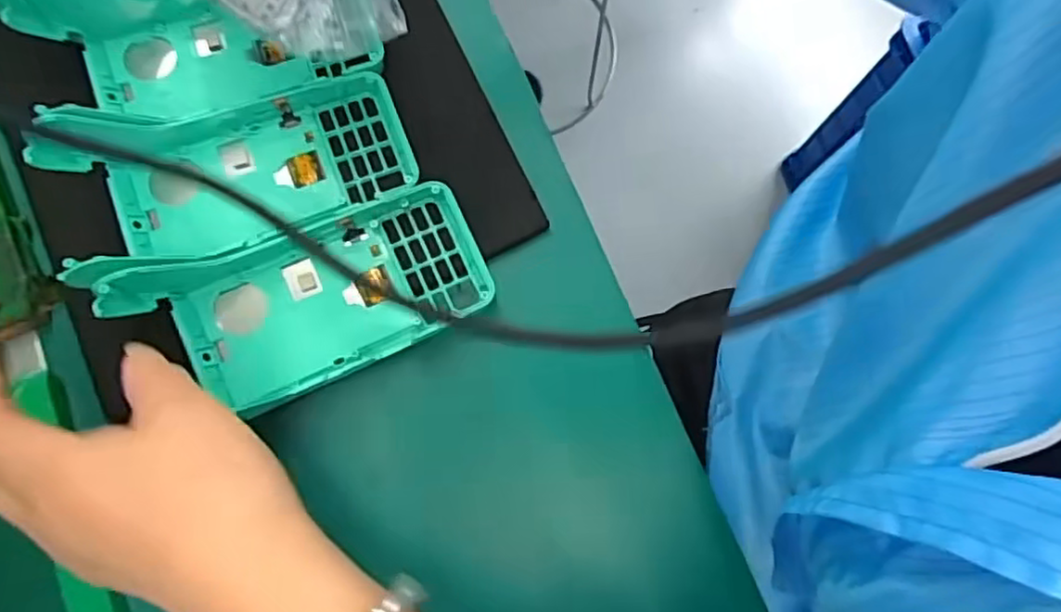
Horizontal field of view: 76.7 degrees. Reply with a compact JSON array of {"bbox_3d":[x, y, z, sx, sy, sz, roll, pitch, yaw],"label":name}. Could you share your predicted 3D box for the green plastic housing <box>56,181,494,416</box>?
[{"bbox_3d":[-0.107,-0.007,0.327,0.177,0.051,0.088,-24,80,-6],"label":"green plastic housing"}]

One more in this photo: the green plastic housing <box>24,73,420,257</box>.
[{"bbox_3d":[-0.148,-0.072,0.345,0.168,0.054,0.081,-17,79,-5],"label":"green plastic housing"}]

